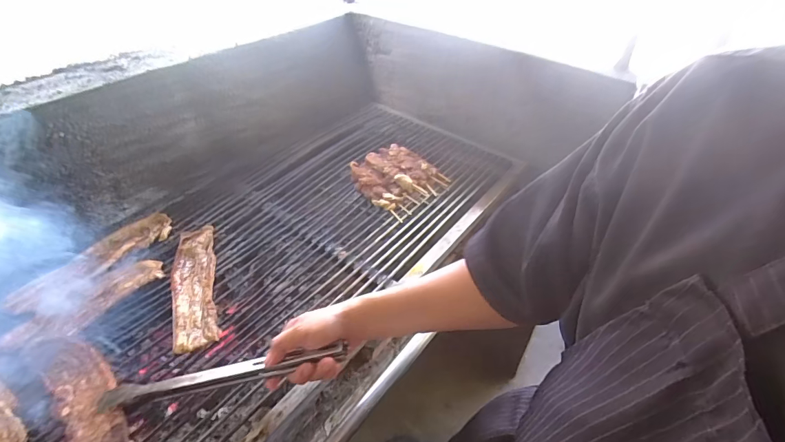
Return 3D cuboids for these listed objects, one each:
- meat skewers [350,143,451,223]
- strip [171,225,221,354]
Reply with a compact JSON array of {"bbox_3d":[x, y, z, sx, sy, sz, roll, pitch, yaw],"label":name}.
[{"bbox_3d":[0.012,-0.102,0.875,0.189,0.050,0.185,35,52,30],"label":"meat skewers"},{"bbox_3d":[-0.349,0.105,0.674,0.071,0.015,0.269,-14,46,-16],"label":"strip"}]

